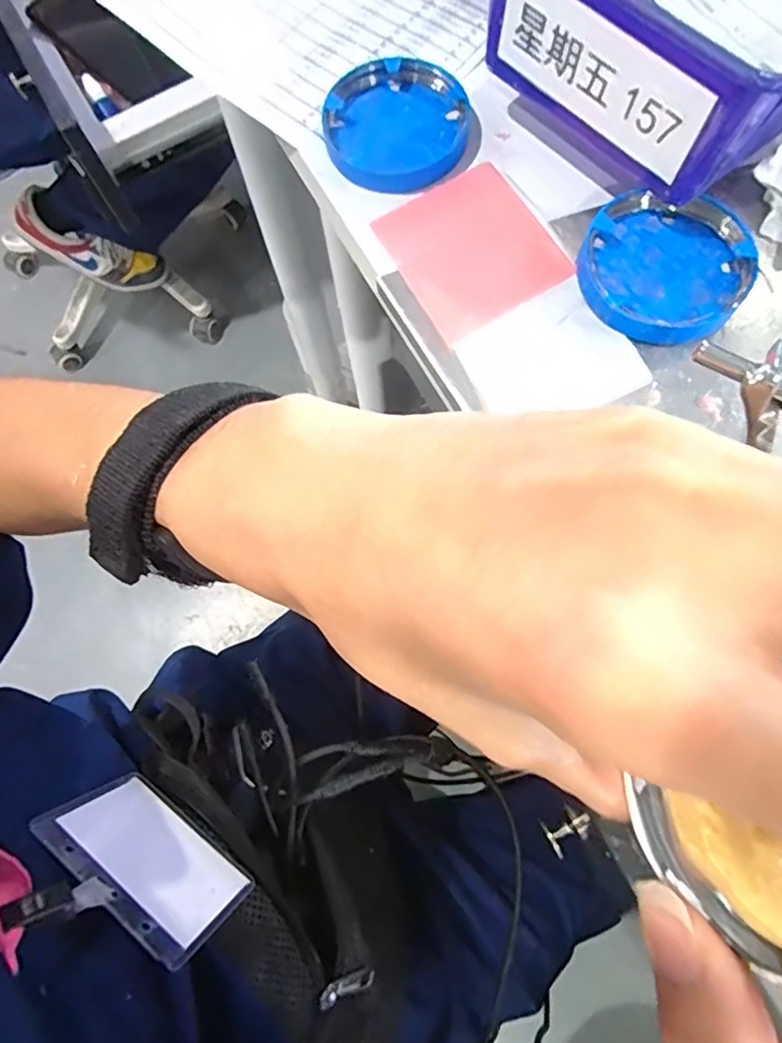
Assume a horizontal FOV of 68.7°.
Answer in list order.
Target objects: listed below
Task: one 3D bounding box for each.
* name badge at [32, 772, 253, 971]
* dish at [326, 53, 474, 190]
[{"bbox_3d":[-0.131,0.185,0.315,0.102,0.087,0.005,32,90,15],"label":"name badge"},{"bbox_3d":[0.003,-0.217,0.313,0.078,0.018,0.078,-1,74,2],"label":"dish"}]

